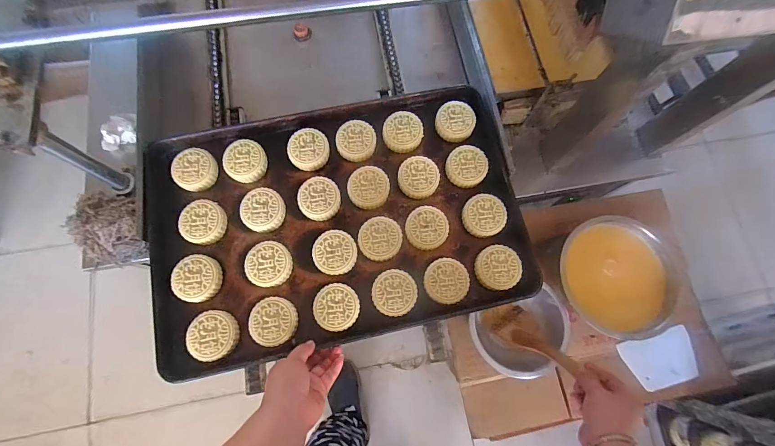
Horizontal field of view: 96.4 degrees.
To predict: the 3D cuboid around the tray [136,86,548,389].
[{"bbox_3d":[-0.079,-0.010,0.580,0.590,0.048,0.395,-12,74,-3],"label":"tray"}]

